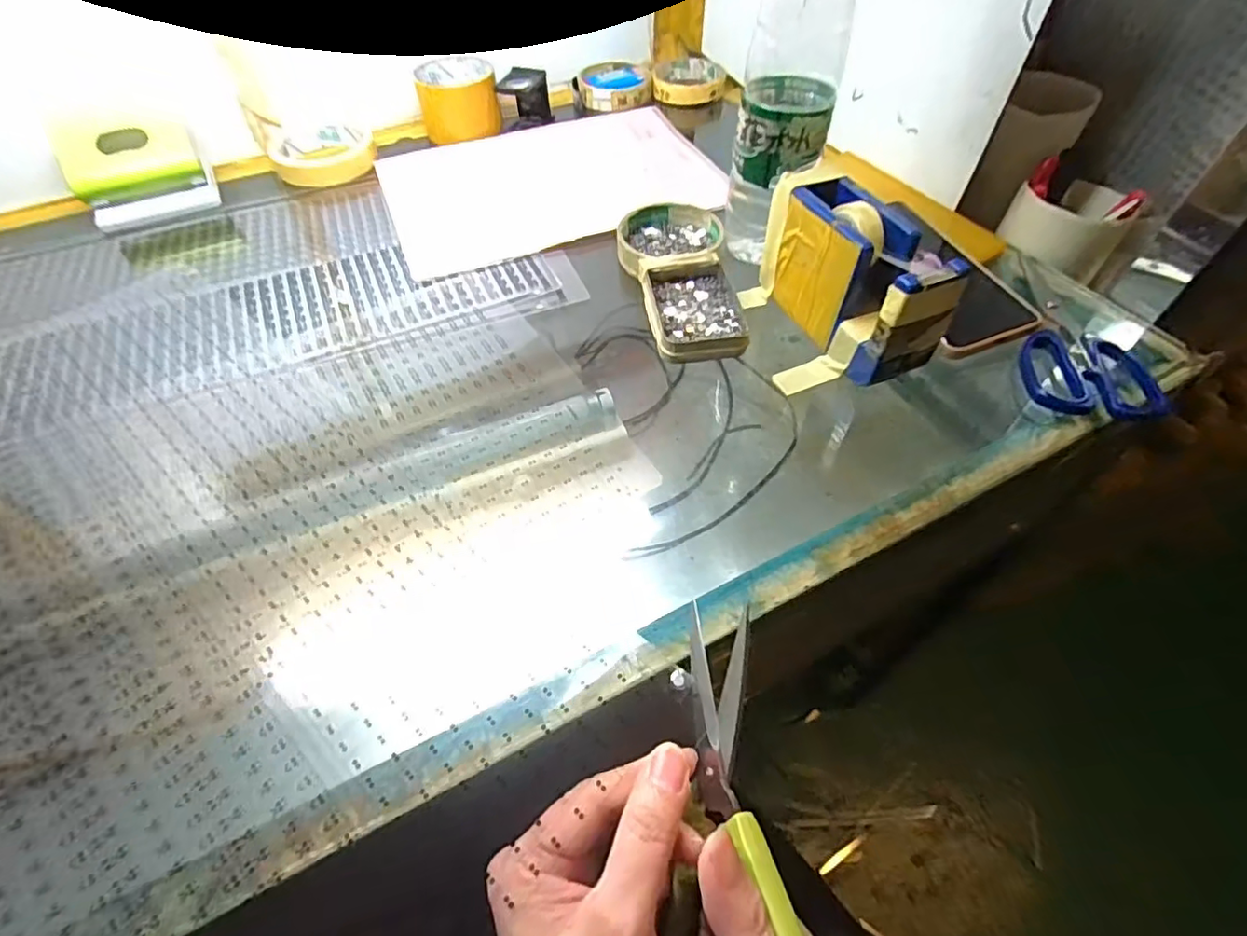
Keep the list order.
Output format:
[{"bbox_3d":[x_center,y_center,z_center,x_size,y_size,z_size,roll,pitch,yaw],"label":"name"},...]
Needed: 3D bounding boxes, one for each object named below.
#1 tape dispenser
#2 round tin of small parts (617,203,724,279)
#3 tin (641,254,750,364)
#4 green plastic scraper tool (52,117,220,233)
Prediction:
[{"bbox_3d":[0.146,-0.122,0.375,0.050,0.079,0.130,-20,55,-14],"label":"tape dispenser"},{"bbox_3d":[0.036,-0.181,0.461,0.080,0.018,0.080,0,53,0],"label":"round tin of small parts"},{"bbox_3d":[0.050,-0.114,0.411,0.066,0.016,0.093,-5,53,-3],"label":"tin"},{"bbox_3d":[-0.415,-0.258,0.496,0.097,0.089,0.026,-32,29,-29],"label":"green plastic scraper tool"}]

